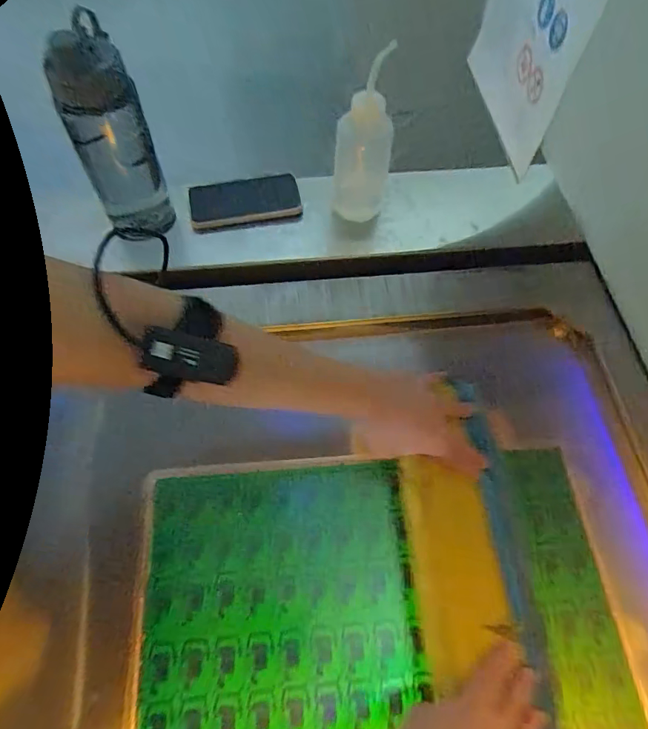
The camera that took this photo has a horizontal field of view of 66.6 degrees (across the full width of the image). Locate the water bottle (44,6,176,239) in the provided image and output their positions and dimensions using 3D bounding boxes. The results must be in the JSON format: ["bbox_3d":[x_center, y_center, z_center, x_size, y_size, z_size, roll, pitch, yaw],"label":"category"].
[{"bbox_3d":[-0.254,-0.260,0.605,0.085,0.271,0.070,-25,66,-15],"label":"water bottle"}]

